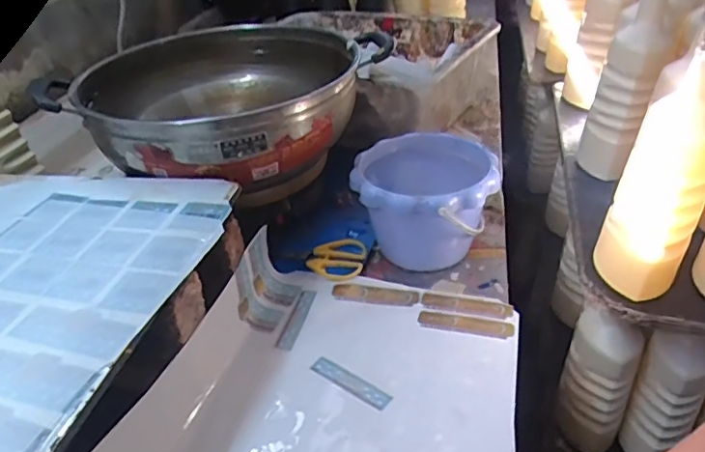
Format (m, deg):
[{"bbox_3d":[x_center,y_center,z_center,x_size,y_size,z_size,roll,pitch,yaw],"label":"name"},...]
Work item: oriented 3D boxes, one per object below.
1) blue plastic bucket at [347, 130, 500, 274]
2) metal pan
[{"bbox_3d":[0.083,-0.024,0.630,0.146,0.122,0.149,-5,36,3],"label":"blue plastic bucket"},{"bbox_3d":[-0.148,-0.141,0.680,0.313,0.122,0.301,20,40,28],"label":"metal pan"}]

